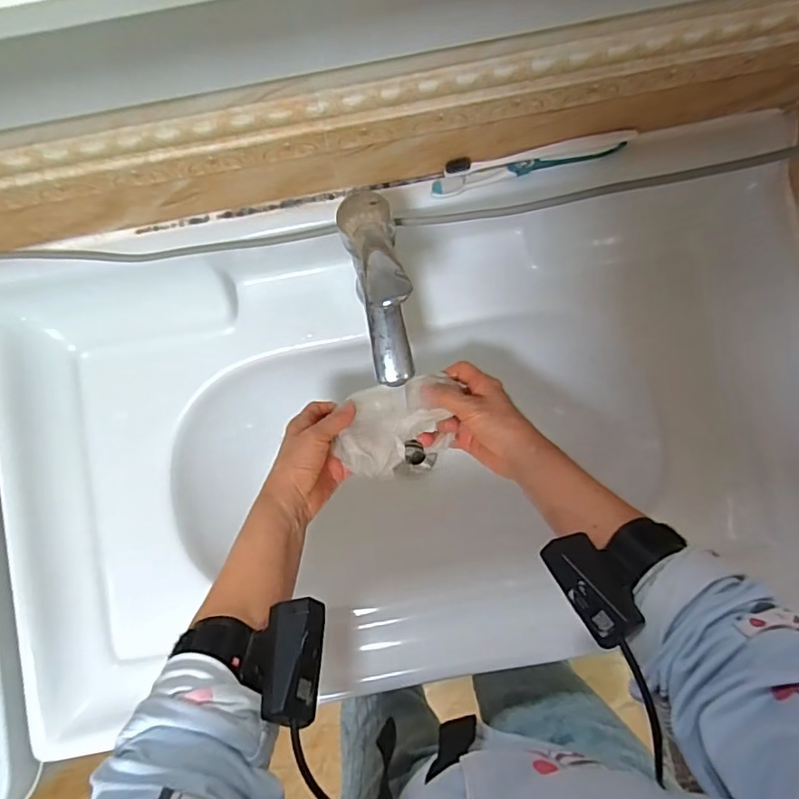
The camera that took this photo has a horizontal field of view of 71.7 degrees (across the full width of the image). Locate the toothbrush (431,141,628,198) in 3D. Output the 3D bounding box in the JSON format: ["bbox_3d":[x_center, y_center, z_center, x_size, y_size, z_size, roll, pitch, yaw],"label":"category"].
[{"bbox_3d":[0.119,-0.216,0.514,0.181,0.009,0.014,-14,86,0],"label":"toothbrush"}]

